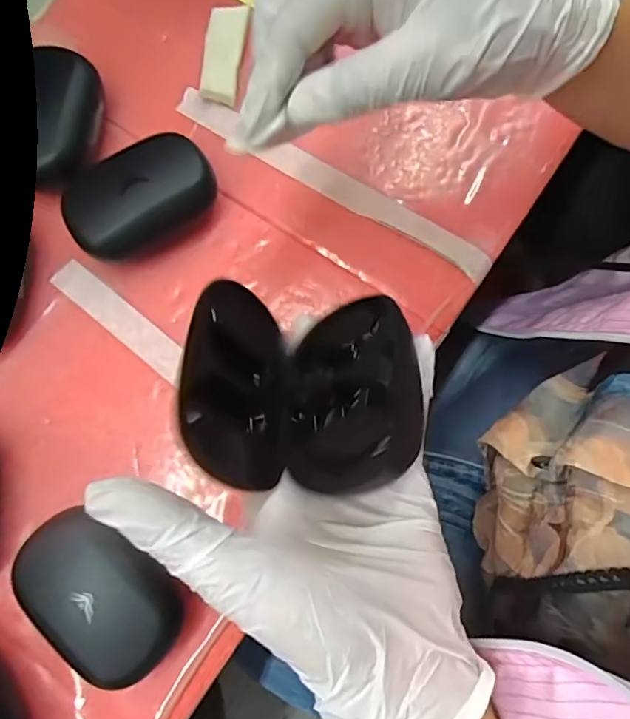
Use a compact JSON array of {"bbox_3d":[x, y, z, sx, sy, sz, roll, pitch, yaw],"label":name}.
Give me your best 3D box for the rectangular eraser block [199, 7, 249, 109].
[{"bbox_3d":[-0.058,-0.198,0.325,0.026,0.017,0.069,6,79,1],"label":"rectangular eraser block"}]

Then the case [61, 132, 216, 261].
[{"bbox_3d":[-0.099,-0.092,0.294,0.083,0.037,0.051,-27,80,-5],"label":"case"}]

